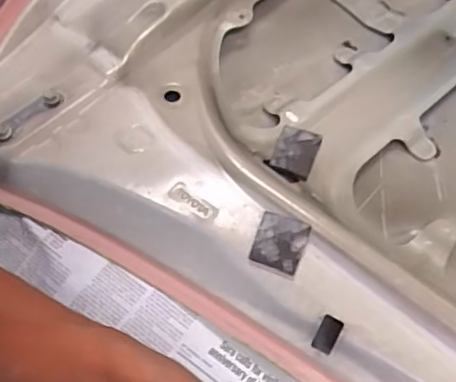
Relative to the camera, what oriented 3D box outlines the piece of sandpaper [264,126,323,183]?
[{"bbox_3d":[0.067,-0.037,0.568,0.044,0.007,0.066,23,59,11],"label":"piece of sandpaper"}]

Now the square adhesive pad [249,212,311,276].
[{"bbox_3d":[0.046,0.046,0.492,0.043,0.012,0.049,18,58,9],"label":"square adhesive pad"}]

